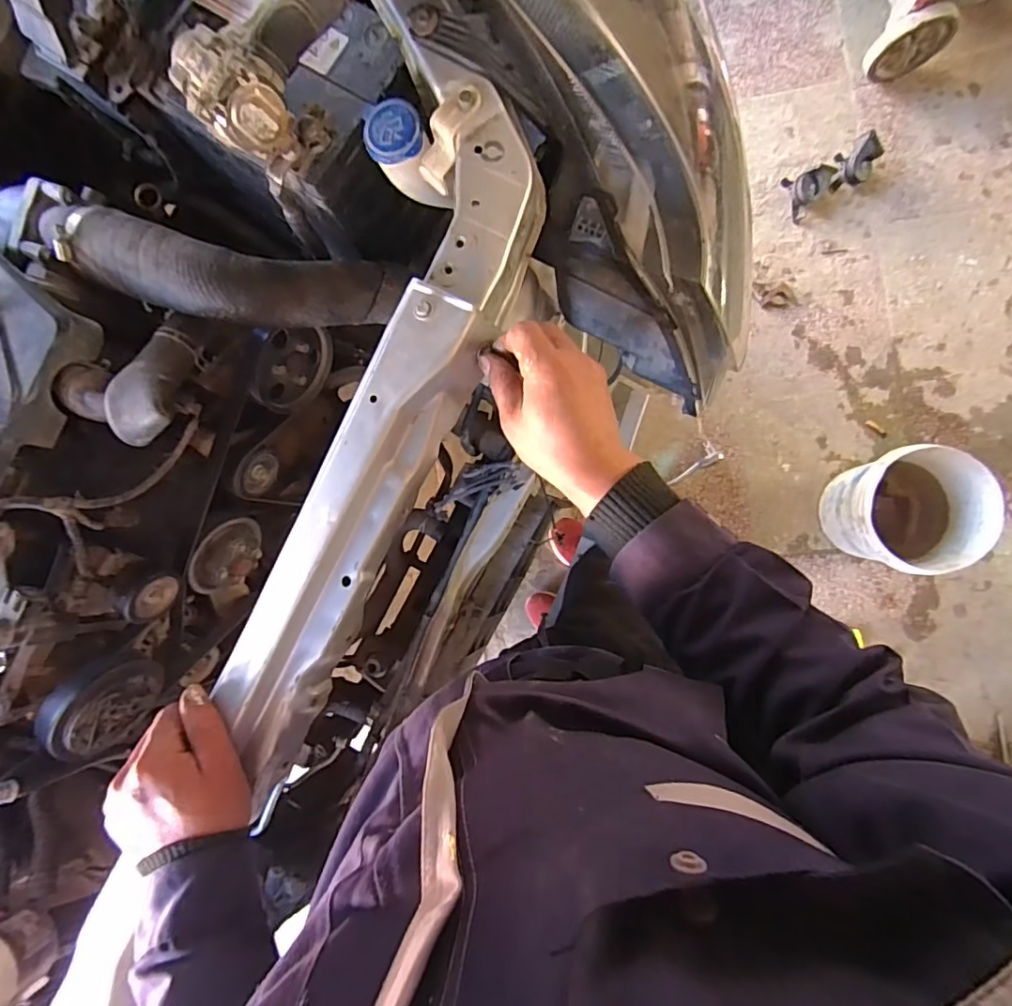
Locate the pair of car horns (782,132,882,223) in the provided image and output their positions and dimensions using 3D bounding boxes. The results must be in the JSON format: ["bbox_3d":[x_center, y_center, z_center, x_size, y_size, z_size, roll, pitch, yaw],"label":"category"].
[{"bbox_3d":[0.827,-0.822,1.386,0.233,0.078,0.113,-23,86,5],"label":"pair of car horns"}]

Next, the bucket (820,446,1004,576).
[{"bbox_3d":[0.880,0.023,1.233,0.246,0.282,0.257,0,88,6],"label":"bucket"}]

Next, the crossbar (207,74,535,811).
[{"bbox_3d":[-0.105,-0.058,0.470,0.099,0.058,0.579,23,89,9],"label":"crossbar"}]

